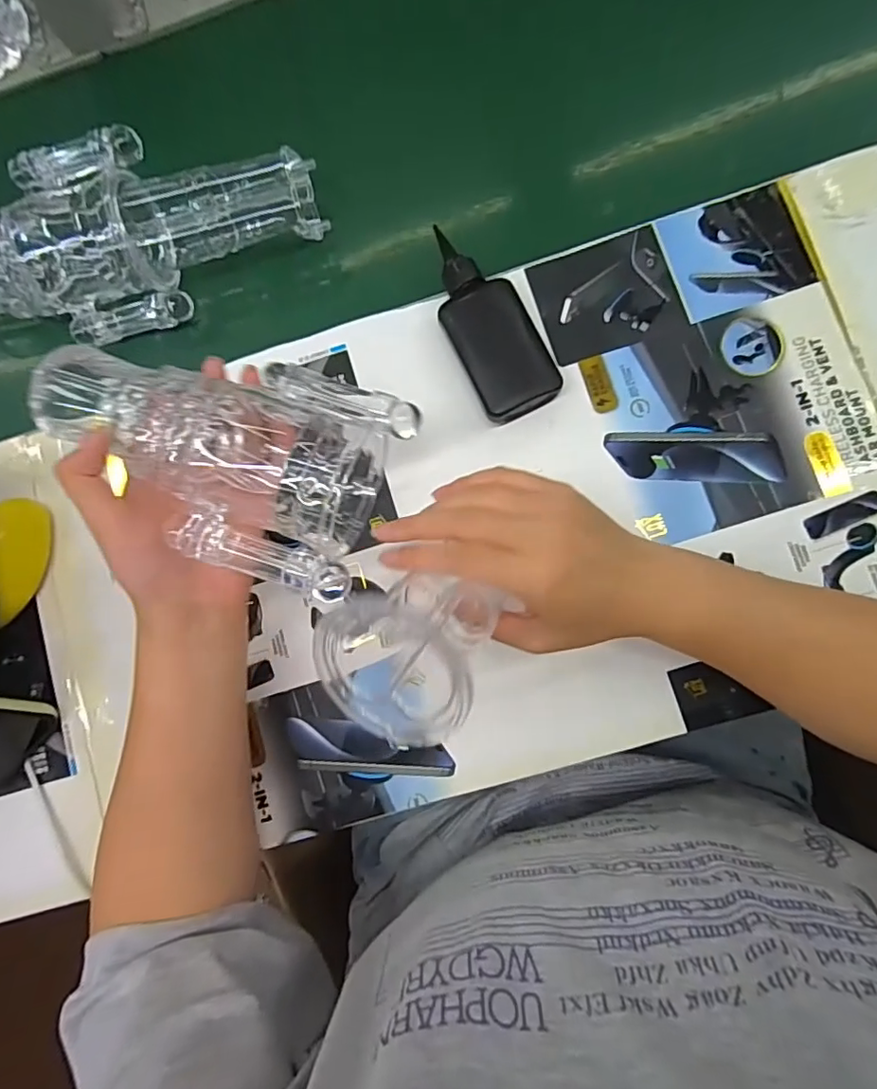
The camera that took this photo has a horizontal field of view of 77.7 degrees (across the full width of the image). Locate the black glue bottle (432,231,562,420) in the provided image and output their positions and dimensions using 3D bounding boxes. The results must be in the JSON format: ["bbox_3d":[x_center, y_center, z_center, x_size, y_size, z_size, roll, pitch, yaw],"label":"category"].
[{"bbox_3d":[0.033,-0.152,0.378,0.057,0.023,0.137,-26,82,2],"label":"black glue bottle"}]

